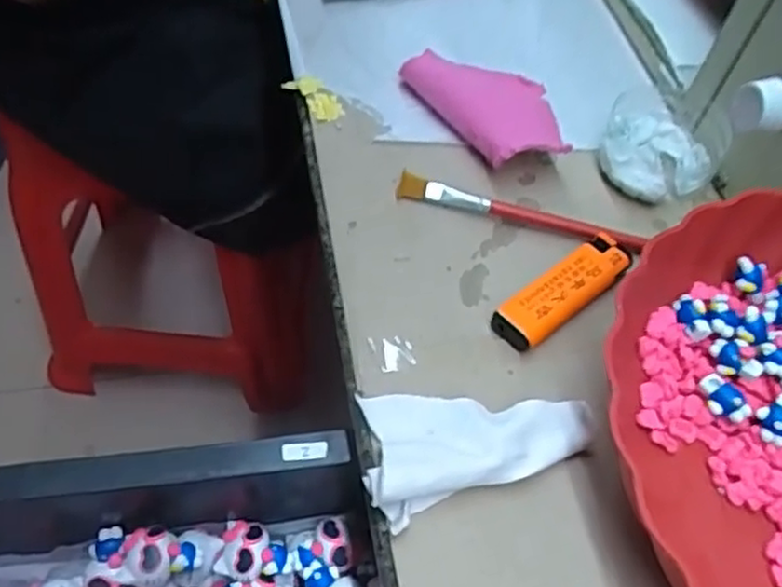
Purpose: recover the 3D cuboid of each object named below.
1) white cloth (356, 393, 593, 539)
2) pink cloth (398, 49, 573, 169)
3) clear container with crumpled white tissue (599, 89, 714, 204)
[{"bbox_3d":[0.033,0.054,0.291,0.095,0.021,0.053,-16,58,-17],"label":"white cloth"},{"bbox_3d":[0.056,-0.108,0.407,0.055,0.021,0.103,-25,61,-22],"label":"pink cloth"},{"bbox_3d":[0.150,-0.082,0.395,0.060,0.025,0.059,16,55,6],"label":"clear container with crumpled white tissue"}]

